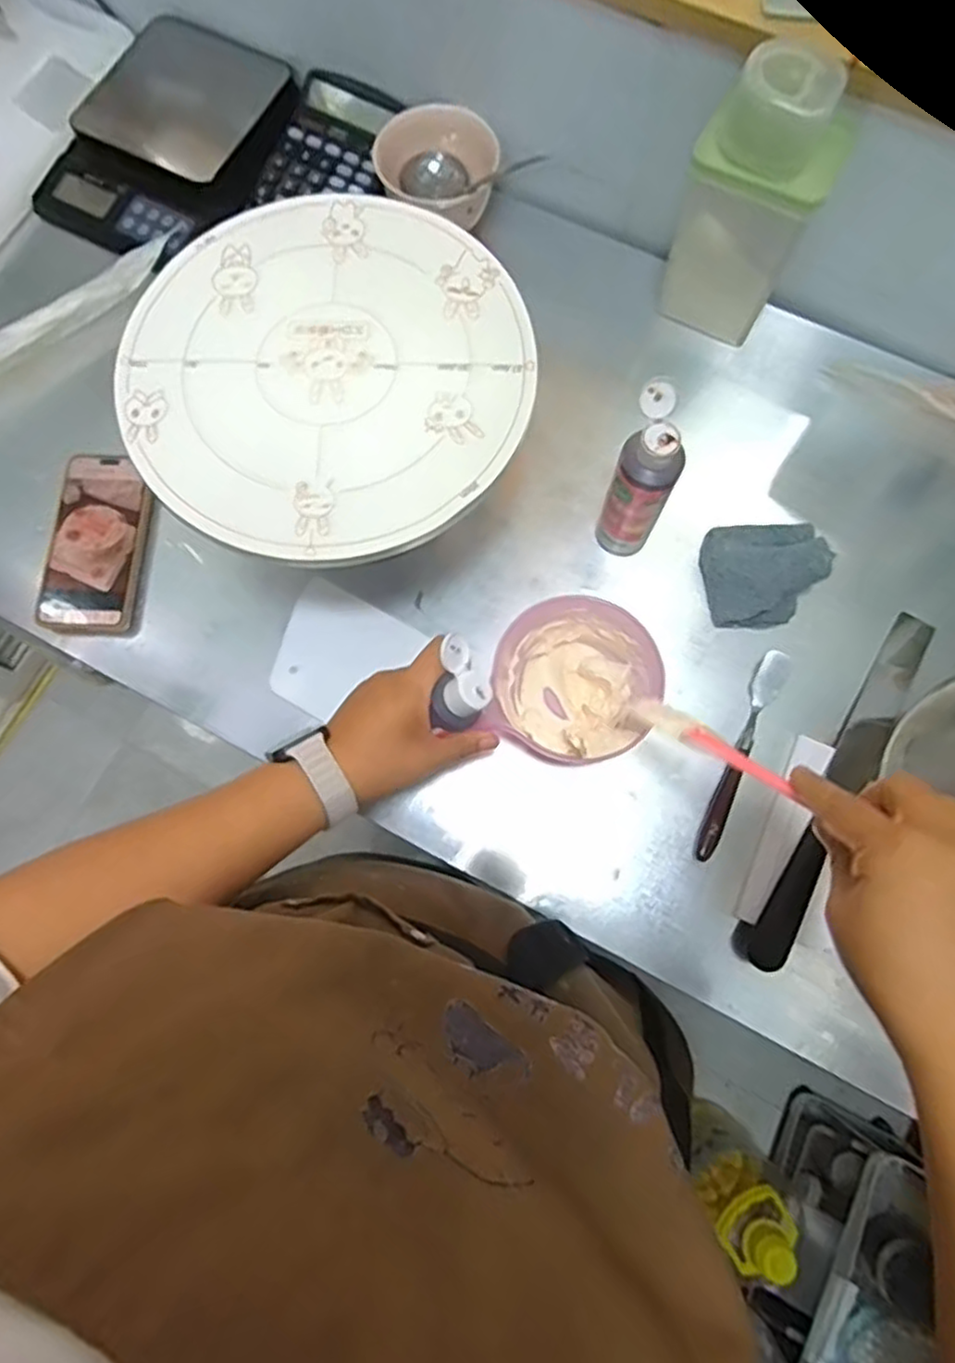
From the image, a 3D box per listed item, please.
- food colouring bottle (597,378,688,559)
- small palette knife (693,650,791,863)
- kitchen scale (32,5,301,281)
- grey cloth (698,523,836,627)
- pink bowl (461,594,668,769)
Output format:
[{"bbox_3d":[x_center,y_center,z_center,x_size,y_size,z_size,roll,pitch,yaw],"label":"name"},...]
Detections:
[{"bbox_3d":[0.128,-0.154,0.539,0.047,0.152,0.059,19,77,6],"label":"food colouring bottle"},{"bbox_3d":[0.211,0.057,0.555,0.023,0.012,0.179,25,78,7],"label":"small palette knife"},{"bbox_3d":[-0.299,-0.530,0.682,0.185,0.048,0.239,30,79,8],"label":"kitchen scale"},{"bbox_3d":[0.241,-0.092,0.584,0.097,0.026,0.087,0,76,1],"label":"grey cloth"},{"bbox_3d":[0.073,0.005,0.541,0.118,0.071,0.119,0,76,1],"label":"pink bowl"}]

